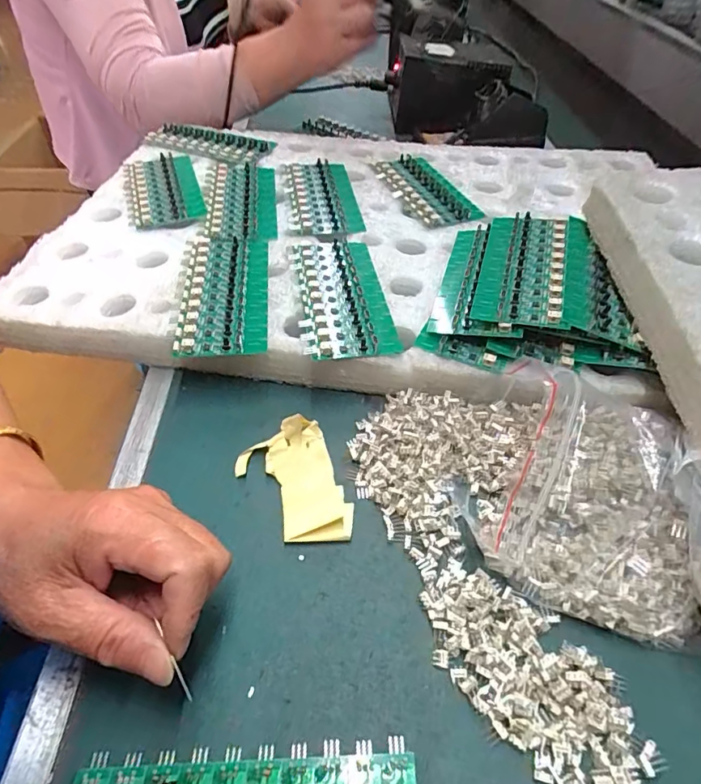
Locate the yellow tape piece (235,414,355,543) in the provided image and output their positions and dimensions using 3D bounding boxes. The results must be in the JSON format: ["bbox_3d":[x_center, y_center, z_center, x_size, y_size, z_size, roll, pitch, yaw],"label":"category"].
[{"bbox_3d":[-0.033,0.054,0.296,0.052,0.023,0.080,-19,50,-16],"label":"yellow tape piece"}]

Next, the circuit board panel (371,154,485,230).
[{"bbox_3d":[0.073,-0.199,0.494,0.061,0.014,0.134,-14,49,-12],"label":"circuit board panel"}]

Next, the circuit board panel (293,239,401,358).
[{"bbox_3d":[-0.008,-0.075,0.378,0.064,0.010,0.134,-7,48,-6],"label":"circuit board panel"}]

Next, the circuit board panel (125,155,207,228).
[{"bbox_3d":[-0.181,-0.197,0.483,0.066,0.009,0.143,-15,49,-13],"label":"circuit board panel"}]

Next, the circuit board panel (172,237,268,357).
[{"bbox_3d":[-0.095,-0.080,0.378,0.061,0.006,0.139,-5,47,-3],"label":"circuit board panel"}]

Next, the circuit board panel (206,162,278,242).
[{"bbox_3d":[-0.103,-0.184,0.473,0.061,0.007,0.142,-5,48,-4],"label":"circuit board panel"}]

